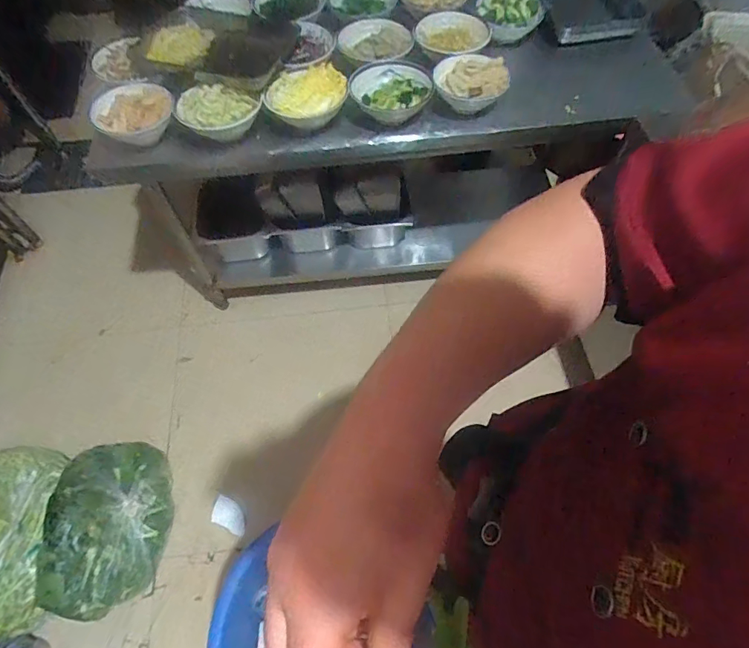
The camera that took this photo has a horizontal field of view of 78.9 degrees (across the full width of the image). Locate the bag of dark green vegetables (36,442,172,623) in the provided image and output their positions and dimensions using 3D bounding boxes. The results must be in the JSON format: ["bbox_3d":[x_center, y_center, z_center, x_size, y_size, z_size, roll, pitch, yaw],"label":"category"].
[{"bbox_3d":[-0.731,0.548,1.278,0.242,0.230,0.460,-3,61,-1],"label":"bag of dark green vegetables"}]

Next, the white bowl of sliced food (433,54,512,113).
[{"bbox_3d":[0.232,-0.592,1.111,0.176,0.067,0.149,5,61,3],"label":"white bowl of sliced food"}]

